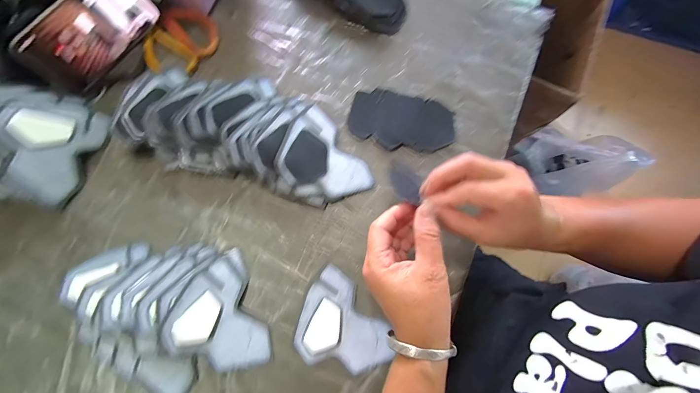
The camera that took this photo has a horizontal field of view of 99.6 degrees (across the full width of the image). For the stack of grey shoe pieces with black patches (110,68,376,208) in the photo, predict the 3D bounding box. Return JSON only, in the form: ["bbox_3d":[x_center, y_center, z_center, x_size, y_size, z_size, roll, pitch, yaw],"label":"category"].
[{"bbox_3d":[-0.127,-0.086,0.374,0.315,0.054,0.139,14,78,4],"label":"stack of grey shoe pieces with black patches"}]

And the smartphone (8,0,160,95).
[{"bbox_3d":[-0.333,-0.215,0.383,0.009,0.077,0.162,32,77,37],"label":"smartphone"}]

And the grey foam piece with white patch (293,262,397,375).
[{"bbox_3d":[-0.009,0.150,0.337,0.111,0.010,0.095,36,80,9],"label":"grey foam piece with white patch"}]

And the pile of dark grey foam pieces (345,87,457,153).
[{"bbox_3d":[0.069,-0.101,0.394,0.136,0.012,0.078,15,80,7],"label":"pile of dark grey foam pieces"}]

